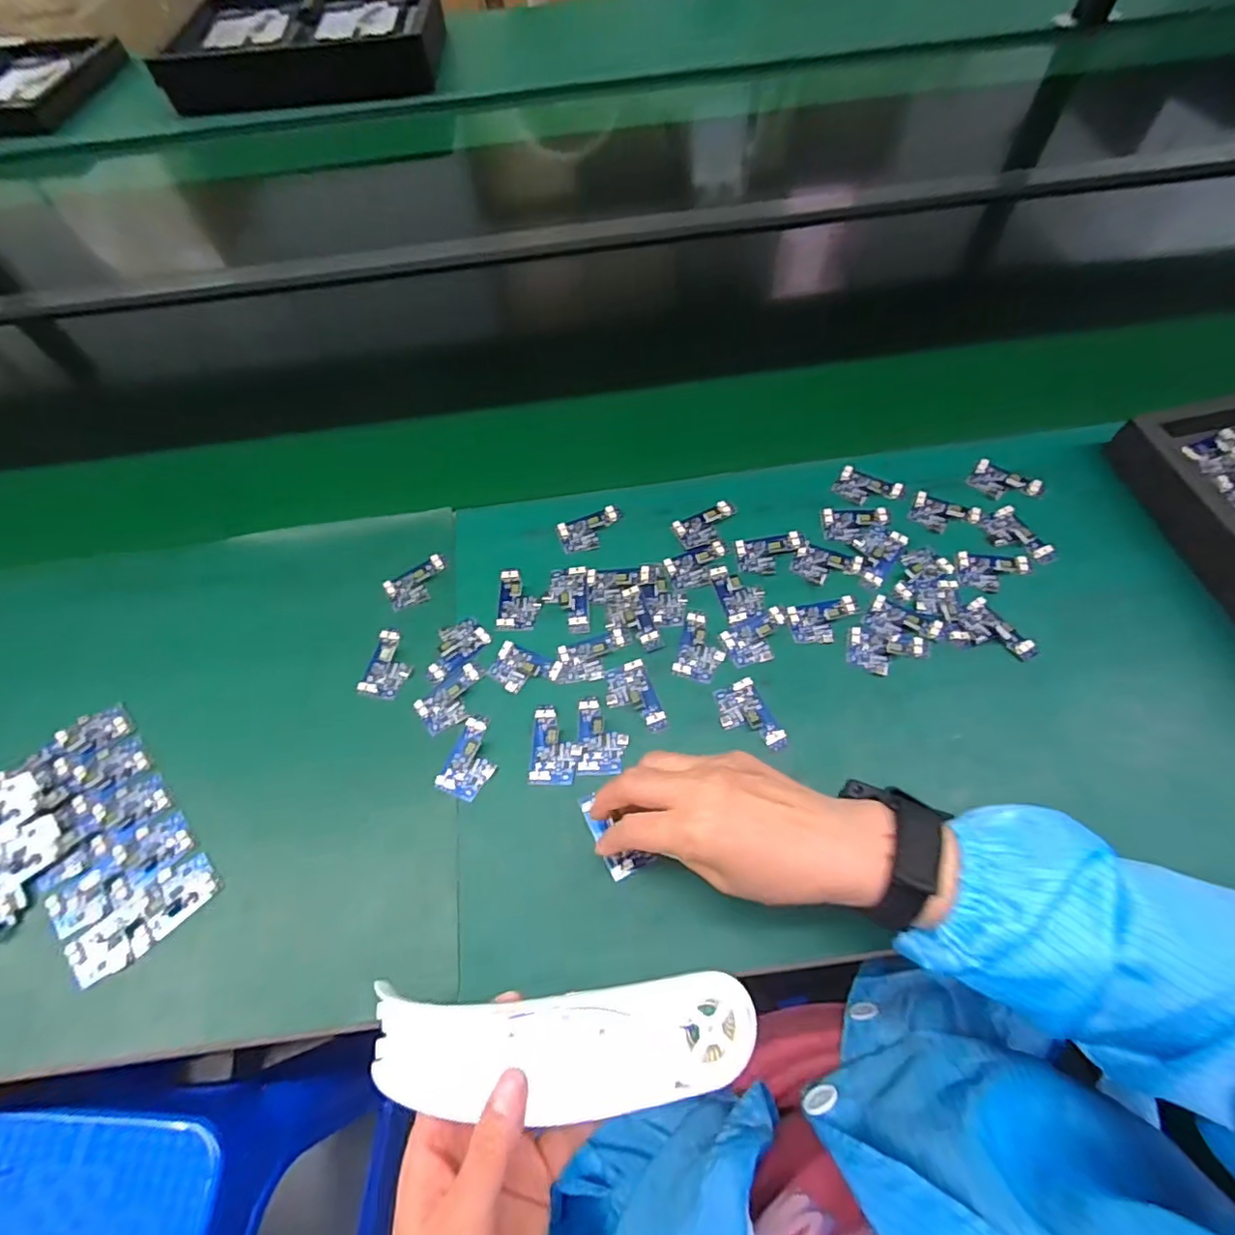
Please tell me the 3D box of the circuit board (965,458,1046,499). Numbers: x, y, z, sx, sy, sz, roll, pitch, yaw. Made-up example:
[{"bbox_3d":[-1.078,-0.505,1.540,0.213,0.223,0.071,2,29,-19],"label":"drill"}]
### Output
[{"bbox_3d":[0.341,-0.117,0.518,0.057,0.006,0.036,39,70,20],"label":"circuit board"}]

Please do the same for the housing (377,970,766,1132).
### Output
[{"bbox_3d":[-0.027,0.213,0.290,0.189,0.028,0.055,-4,59,0],"label":"housing"}]

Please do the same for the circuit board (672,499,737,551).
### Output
[{"bbox_3d":[0.079,-0.081,0.510,0.058,0.006,0.034,-23,63,-10],"label":"circuit board"}]

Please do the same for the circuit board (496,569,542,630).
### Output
[{"bbox_3d":[-0.082,-0.015,0.488,0.034,0.004,0.057,-2,62,1],"label":"circuit board"}]

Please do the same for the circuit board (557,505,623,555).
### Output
[{"bbox_3d":[-0.022,-0.077,0.516,0.058,0.004,0.034,-19,63,-8],"label":"circuit board"}]

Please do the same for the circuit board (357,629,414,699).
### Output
[{"bbox_3d":[-0.179,0.037,0.465,0.036,0.006,0.054,10,63,8],"label":"circuit board"}]

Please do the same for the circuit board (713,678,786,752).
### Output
[{"bbox_3d":[0.095,0.073,0.428,0.036,0.006,0.057,-22,63,-9],"label":"circuit board"}]

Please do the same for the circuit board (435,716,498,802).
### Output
[{"bbox_3d":[-0.104,0.101,0.425,0.035,0.005,0.058,19,64,12],"label":"circuit board"}]

